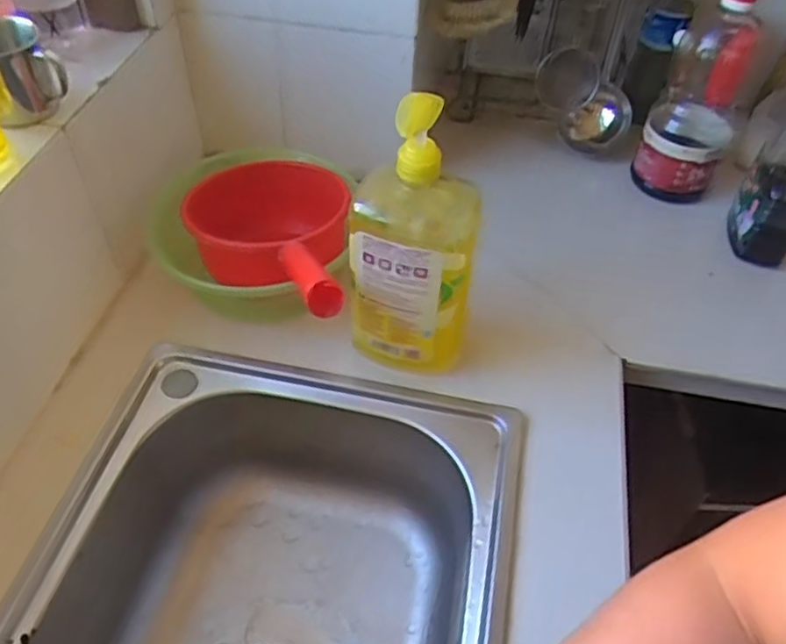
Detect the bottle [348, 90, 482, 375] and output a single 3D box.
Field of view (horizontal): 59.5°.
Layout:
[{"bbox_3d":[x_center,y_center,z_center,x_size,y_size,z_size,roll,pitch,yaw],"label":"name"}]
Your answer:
[{"bbox_3d":[0.019,-0.062,0.630,0.110,0.291,0.072,9,49,5],"label":"bottle"}]

